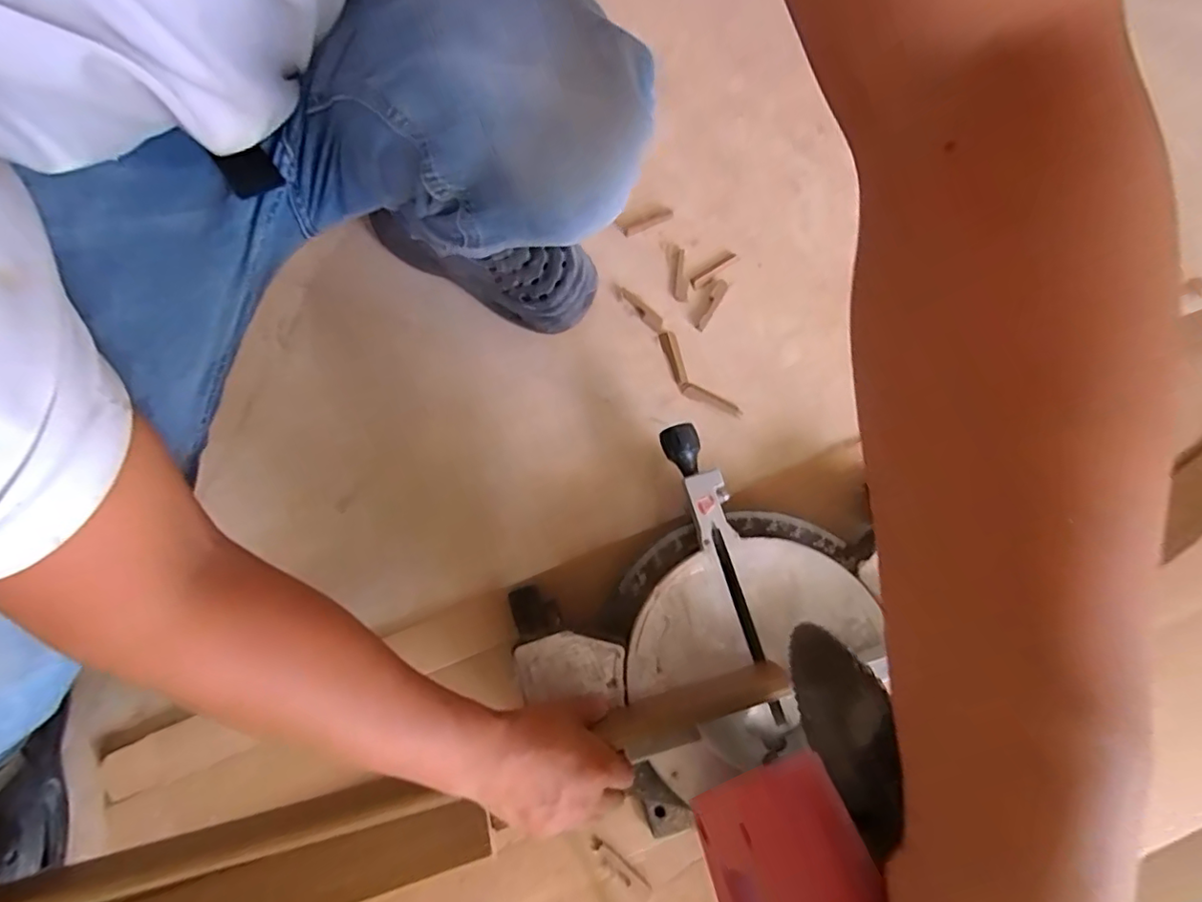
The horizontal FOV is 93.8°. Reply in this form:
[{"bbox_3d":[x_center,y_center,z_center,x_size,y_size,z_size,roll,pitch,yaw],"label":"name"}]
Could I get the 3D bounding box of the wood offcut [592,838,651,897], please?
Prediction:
[{"bbox_3d":[0.020,0.420,0.565,0.071,0.004,0.016,37,81,8],"label":"wood offcut"}]

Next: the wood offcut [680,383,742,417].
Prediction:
[{"bbox_3d":[0.131,-0.062,0.667,0.074,0.004,0.015,23,79,5],"label":"wood offcut"}]

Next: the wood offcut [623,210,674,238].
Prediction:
[{"bbox_3d":[0.060,-0.288,0.711,0.068,0.004,0.013,-26,79,-5],"label":"wood offcut"}]

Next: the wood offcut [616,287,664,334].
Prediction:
[{"bbox_3d":[0.048,-0.174,0.689,0.072,0.004,0.018,43,82,9],"label":"wood offcut"}]

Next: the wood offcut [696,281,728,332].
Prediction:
[{"bbox_3d":[0.134,-0.178,0.687,0.014,0.005,0.071,30,79,6],"label":"wood offcut"}]

